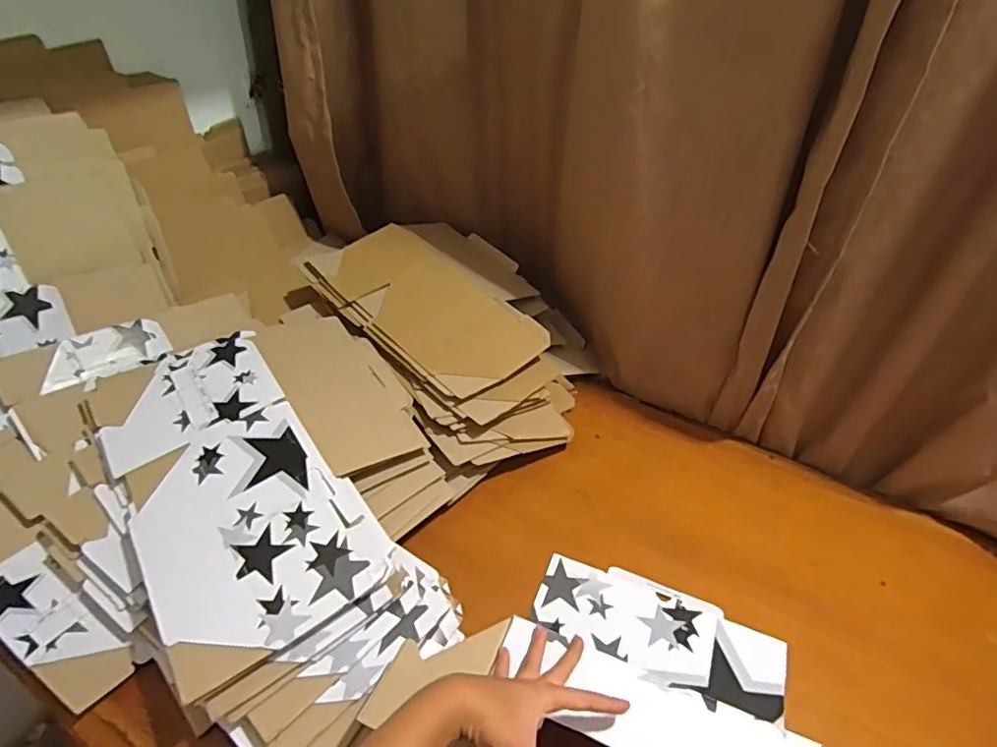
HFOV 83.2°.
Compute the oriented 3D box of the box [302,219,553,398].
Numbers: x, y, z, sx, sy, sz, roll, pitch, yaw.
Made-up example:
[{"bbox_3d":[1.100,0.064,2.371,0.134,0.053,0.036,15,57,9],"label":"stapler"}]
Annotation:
[{"bbox_3d":[-0.115,-0.114,0.881,0.375,0.023,0.173,40,68,23],"label":"box"}]

